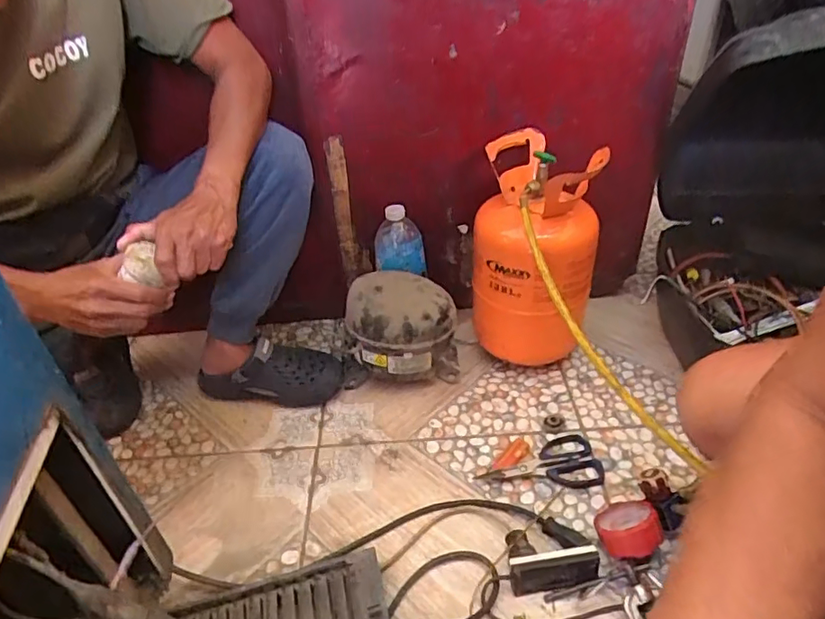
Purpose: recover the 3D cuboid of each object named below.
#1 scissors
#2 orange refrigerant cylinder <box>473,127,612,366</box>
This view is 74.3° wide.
[{"bbox_3d":[0.178,0.221,0.760,0.169,0.010,0.084,-10,37,-8],"label":"scissors"},{"bbox_3d":[0.188,-0.089,0.852,0.178,0.309,0.184,3,37,10],"label":"orange refrigerant cylinder"}]

